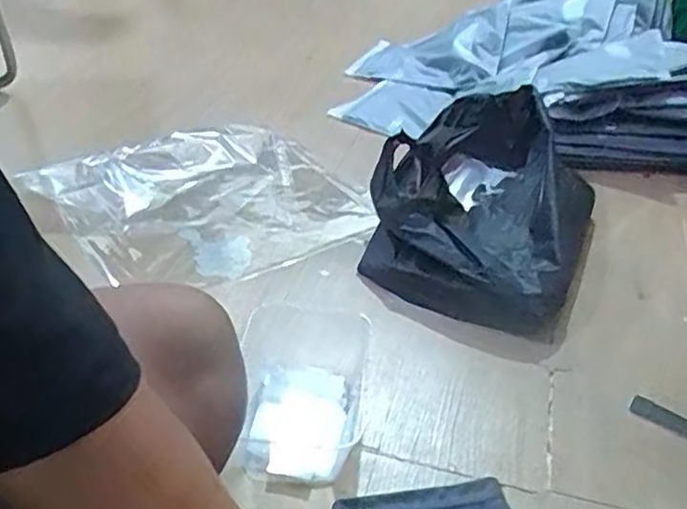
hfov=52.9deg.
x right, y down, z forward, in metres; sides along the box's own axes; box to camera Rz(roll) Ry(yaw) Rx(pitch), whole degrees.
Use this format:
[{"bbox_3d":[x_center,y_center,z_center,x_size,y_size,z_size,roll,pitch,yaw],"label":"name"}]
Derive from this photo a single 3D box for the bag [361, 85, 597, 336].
[{"bbox_3d":[0.191,-0.080,0.924,0.265,0.117,0.402,17,37,18],"label":"bag"}]

